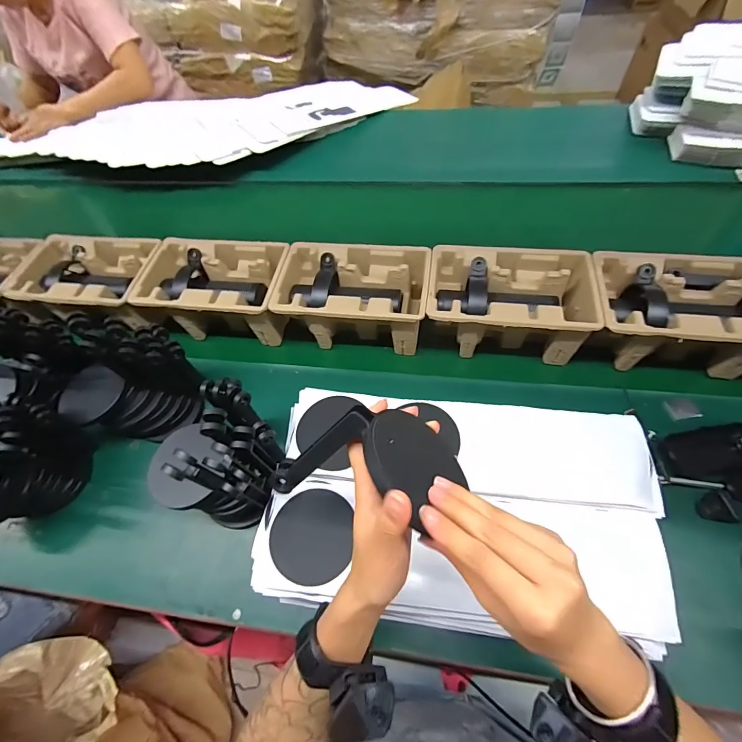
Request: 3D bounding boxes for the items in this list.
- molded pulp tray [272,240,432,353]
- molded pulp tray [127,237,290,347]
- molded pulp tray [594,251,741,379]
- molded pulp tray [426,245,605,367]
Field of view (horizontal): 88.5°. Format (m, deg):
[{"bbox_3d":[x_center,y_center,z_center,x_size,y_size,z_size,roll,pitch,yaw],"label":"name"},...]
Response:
[{"bbox_3d":[-0.027,-0.114,0.607,0.225,0.101,0.144,7,56,7],"label":"molded pulp tray"},{"bbox_3d":[-0.251,-0.130,0.637,0.224,0.101,0.144,4,56,5],"label":"molded pulp tray"},{"bbox_3d":[0.421,-0.078,0.537,0.222,0.103,0.150,7,56,7],"label":"molded pulp tray"},{"bbox_3d":[0.198,-0.099,0.574,0.225,0.101,0.144,7,56,7],"label":"molded pulp tray"}]

